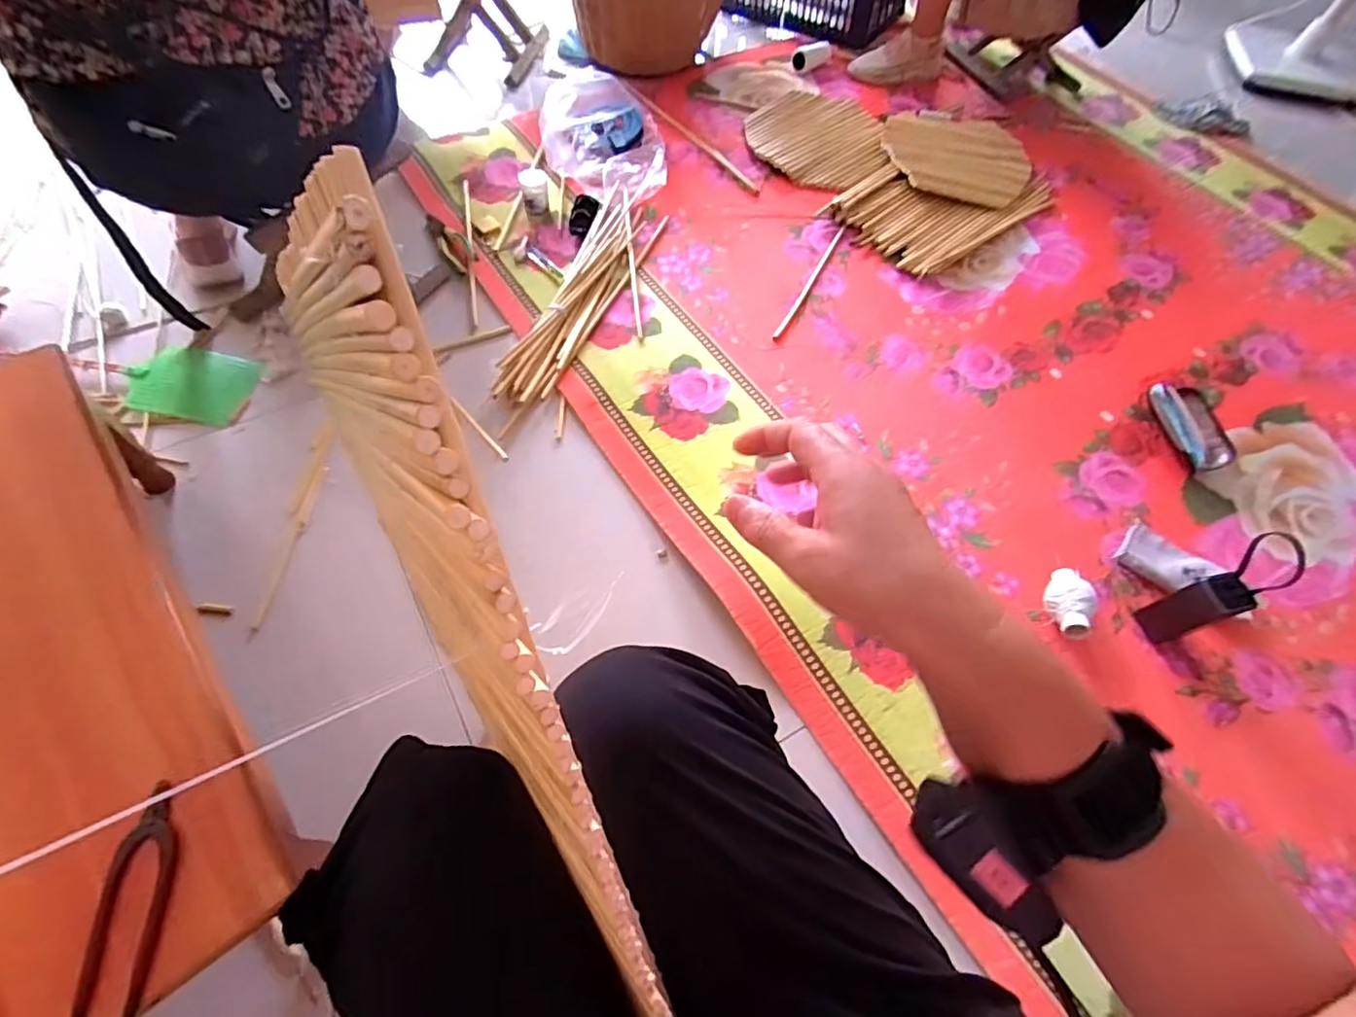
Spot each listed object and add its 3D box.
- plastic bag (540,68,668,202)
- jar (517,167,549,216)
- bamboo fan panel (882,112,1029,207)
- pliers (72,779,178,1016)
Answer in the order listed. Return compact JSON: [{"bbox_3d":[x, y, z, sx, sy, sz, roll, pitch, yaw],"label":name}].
[{"bbox_3d":[-0.155,-0.776,1.266,0.252,0.122,0.283,-6,62,-5],"label":"plastic bag"},{"bbox_3d":[-0.281,-0.626,1.208,0.053,0.071,0.058,1,62,-1],"label":"jar"},{"bbox_3d":[0.601,-0.771,1.330,0.309,0.019,0.245,20,70,7],"label":"bamboo fan panel"},{"bbox_3d":[-0.406,0.290,0.456,0.044,0.011,0.155,-2,60,-5],"label":"pliers"}]

